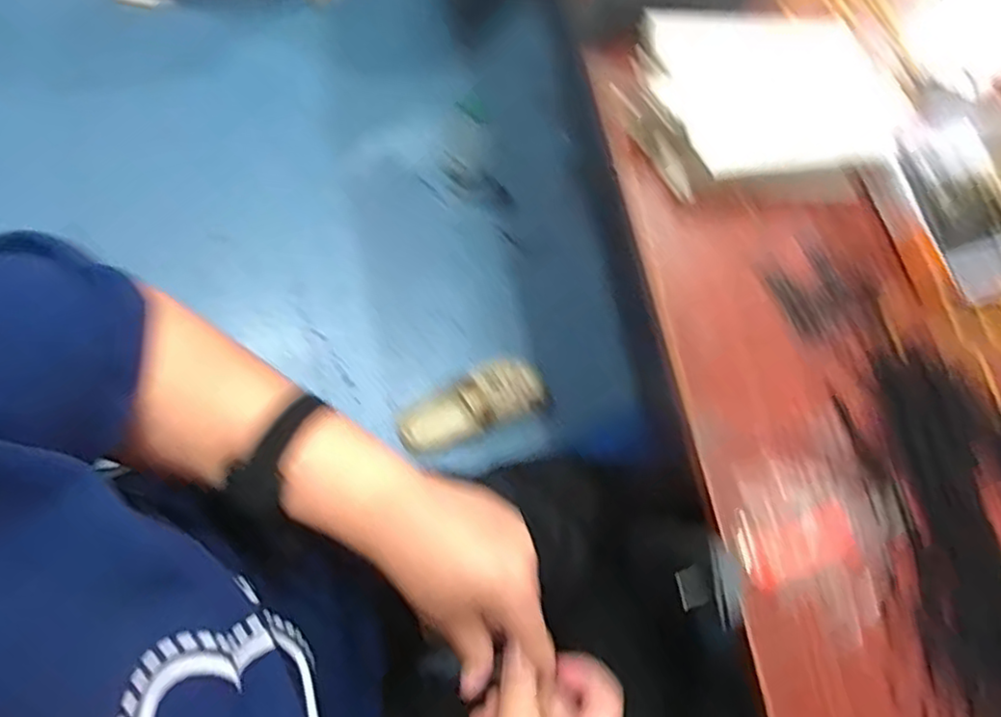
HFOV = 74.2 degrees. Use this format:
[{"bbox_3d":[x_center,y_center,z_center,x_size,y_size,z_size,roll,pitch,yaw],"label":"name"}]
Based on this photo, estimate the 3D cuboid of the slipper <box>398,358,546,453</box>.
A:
[{"bbox_3d":[-0.037,0.067,1.015,0.226,0.062,0.092,-20,80,-12],"label":"slipper"}]

